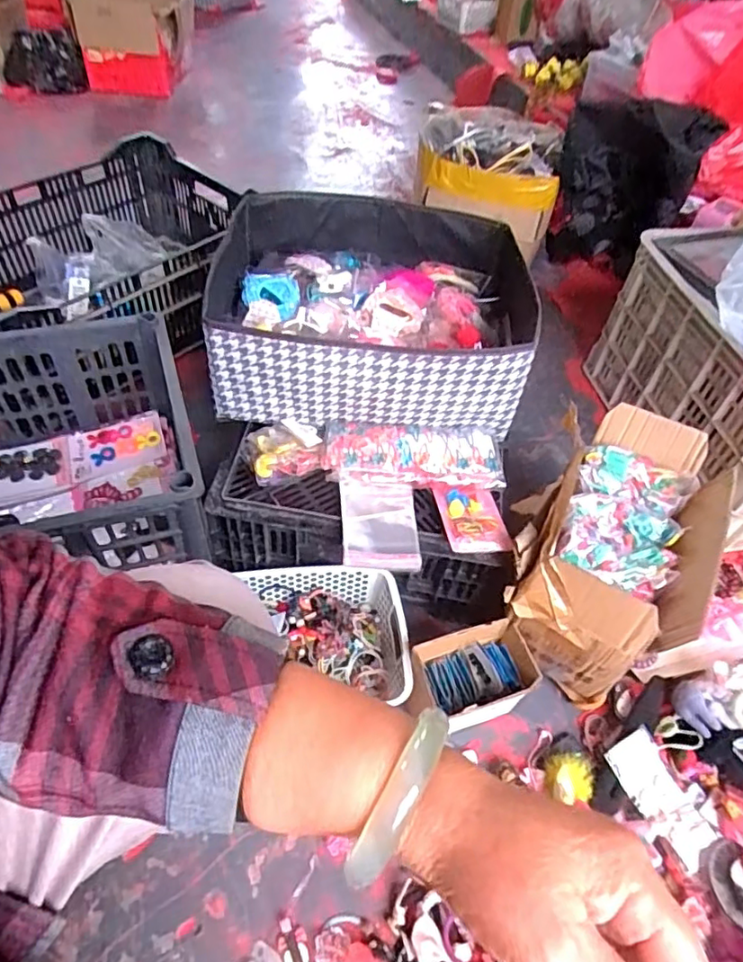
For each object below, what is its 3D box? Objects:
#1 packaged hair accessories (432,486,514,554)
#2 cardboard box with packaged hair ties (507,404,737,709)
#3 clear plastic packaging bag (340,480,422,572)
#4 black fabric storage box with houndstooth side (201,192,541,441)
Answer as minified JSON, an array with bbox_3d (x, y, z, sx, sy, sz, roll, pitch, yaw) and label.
[{"bbox_3d":[0.129,0.048,0.749,0.078,0.022,0.102,-4,52,-9],"label":"packaged hair accessories"},{"bbox_3d":[0.306,0.087,0.797,0.218,0.230,0.335,23,53,12],"label":"cardboard box with packaged hair ties"},{"bbox_3d":[0.010,0.059,0.738,0.094,0.034,0.112,3,45,-5],"label":"clear plastic packaging bag"},{"bbox_3d":[-0.001,-0.246,0.841,0.407,0.161,0.356,5,51,-3],"label":"black fabric storage box with houndstooth side"}]

